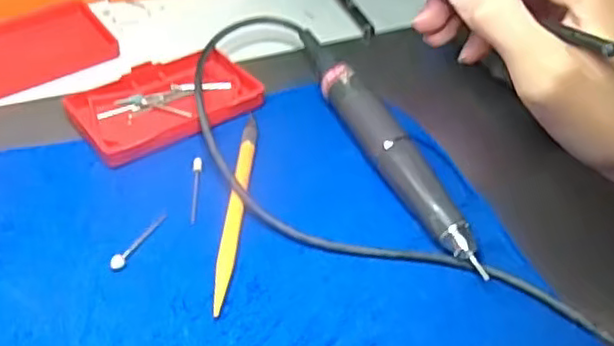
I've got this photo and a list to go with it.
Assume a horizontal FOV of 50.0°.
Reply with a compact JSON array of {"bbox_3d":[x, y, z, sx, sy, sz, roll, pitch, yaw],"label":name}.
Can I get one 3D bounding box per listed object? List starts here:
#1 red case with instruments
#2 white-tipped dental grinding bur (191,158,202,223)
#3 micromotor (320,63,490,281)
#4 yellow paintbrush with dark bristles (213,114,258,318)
[{"bbox_3d":[-0.086,-0.047,0.405,0.111,0.013,0.069,-24,54,-26],"label":"red case with instruments"},{"bbox_3d":[-0.061,0.008,0.365,0.005,0.004,0.048,0,47,-6],"label":"white-tipped dental grinding bur"},{"bbox_3d":[0.054,-0.007,0.376,0.022,0.026,0.152,-18,52,-22],"label":"micromotor"},{"bbox_3d":[-0.038,0.016,0.357,0.009,0.005,0.137,6,47,-1],"label":"yellow paintbrush with dark bristles"}]

